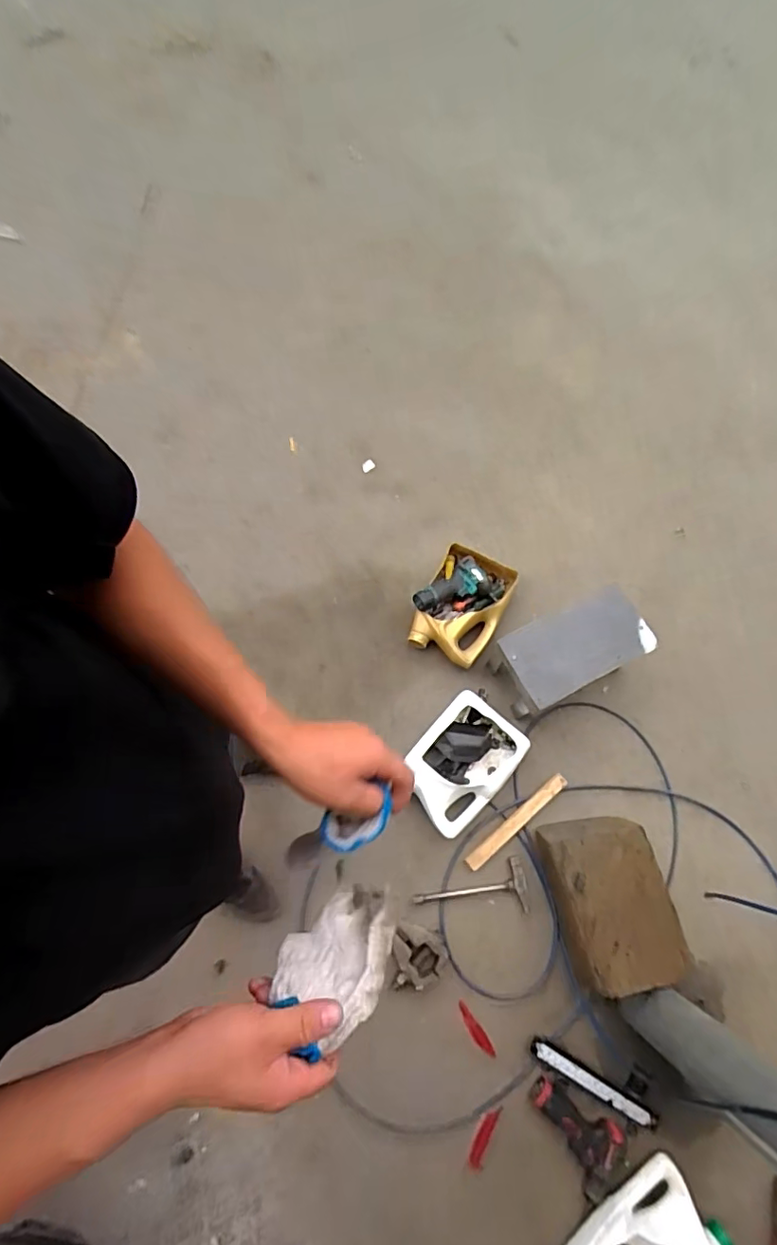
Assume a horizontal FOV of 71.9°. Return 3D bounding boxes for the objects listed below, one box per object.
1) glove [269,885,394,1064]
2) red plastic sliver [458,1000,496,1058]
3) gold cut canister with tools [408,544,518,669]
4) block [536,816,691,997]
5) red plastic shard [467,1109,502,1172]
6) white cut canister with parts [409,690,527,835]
[{"bbox_3d":[-0.033,0.274,0.443,0.081,0.140,0.035,30,112,27],"label":"glove"},{"bbox_3d":[0.192,0.893,1.172,0.027,0.015,0.121,-36,76,-9],"label":"red plastic sliver"},{"bbox_3d":[0.189,-0.048,1.398,0.205,0.115,0.283,25,75,8],"label":"gold cut canister with tools"},{"bbox_3d":[0.484,0.607,1.181,0.223,0.146,0.322,-9,75,-6],"label":"block"},{"bbox_3d":[0.201,1.074,1.117,0.035,0.010,0.116,26,76,8],"label":"red plastic shard"},{"bbox_3d":[0.177,0.335,1.295,0.210,0.092,0.295,40,78,12],"label":"white cut canister with parts"}]

